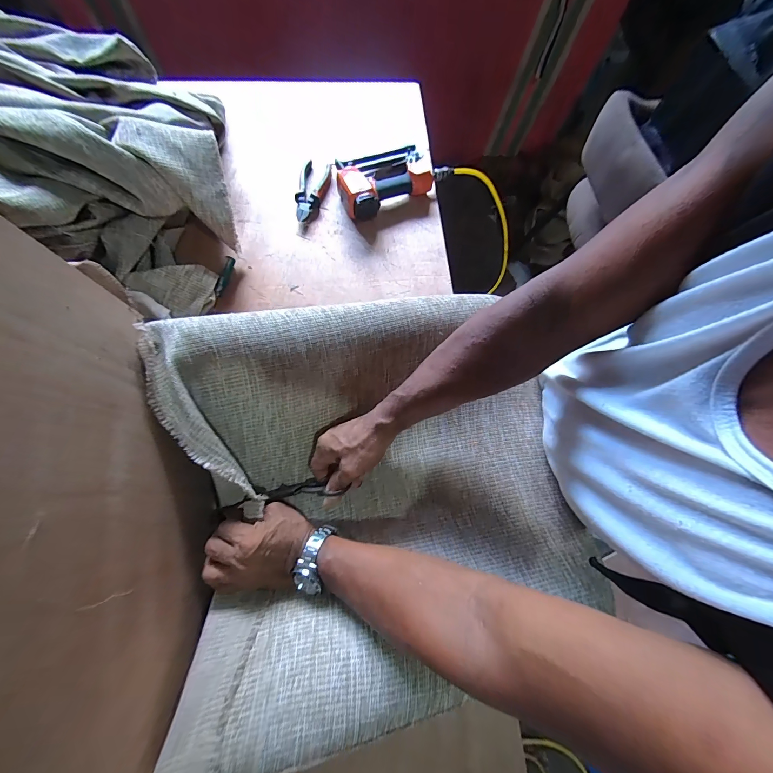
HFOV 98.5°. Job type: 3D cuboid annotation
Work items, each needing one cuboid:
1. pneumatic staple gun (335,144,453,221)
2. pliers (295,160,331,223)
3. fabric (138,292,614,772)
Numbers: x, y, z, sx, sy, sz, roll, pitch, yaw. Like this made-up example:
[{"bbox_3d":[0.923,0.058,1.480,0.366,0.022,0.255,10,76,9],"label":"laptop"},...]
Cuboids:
[{"bbox_3d":[0.010,-0.455,0.719,0.239,0.064,0.148,-24,75,-9],"label":"pneumatic staple gun"},{"bbox_3d":[-0.159,-0.425,0.721,0.067,0.028,0.170,5,73,-1],"label":"pliers"},{"bbox_3d":[-0.002,0.107,0.409,0.469,0.119,0.441,-11,73,-6],"label":"fabric"}]

